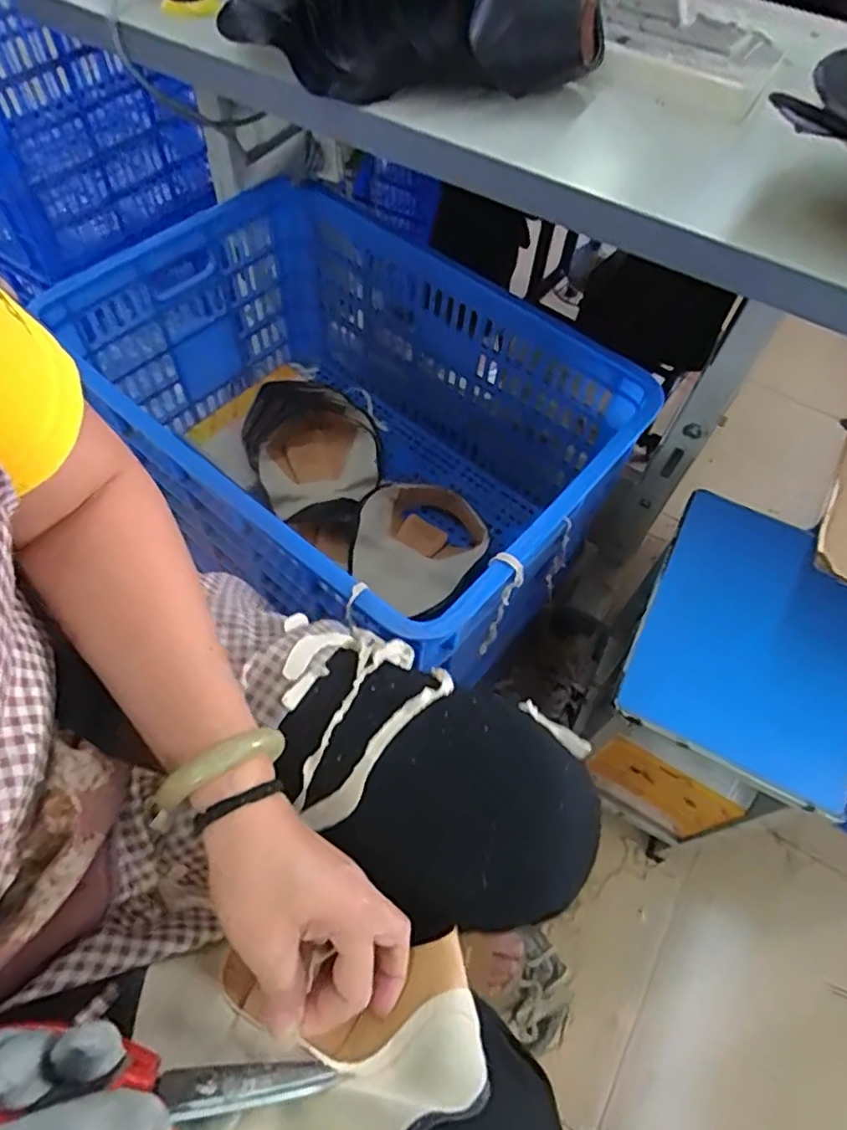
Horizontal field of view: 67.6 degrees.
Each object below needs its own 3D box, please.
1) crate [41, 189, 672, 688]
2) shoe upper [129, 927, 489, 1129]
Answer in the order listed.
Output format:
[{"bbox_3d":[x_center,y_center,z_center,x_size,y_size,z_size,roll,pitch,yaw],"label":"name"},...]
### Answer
[{"bbox_3d":[-0.085,-0.166,0.812,0.593,0.294,0.401,37,63,17],"label":"crate"},{"bbox_3d":[-0.056,0.248,0.304,0.171,0.032,0.135,-1,31,-9],"label":"shoe upper"}]

